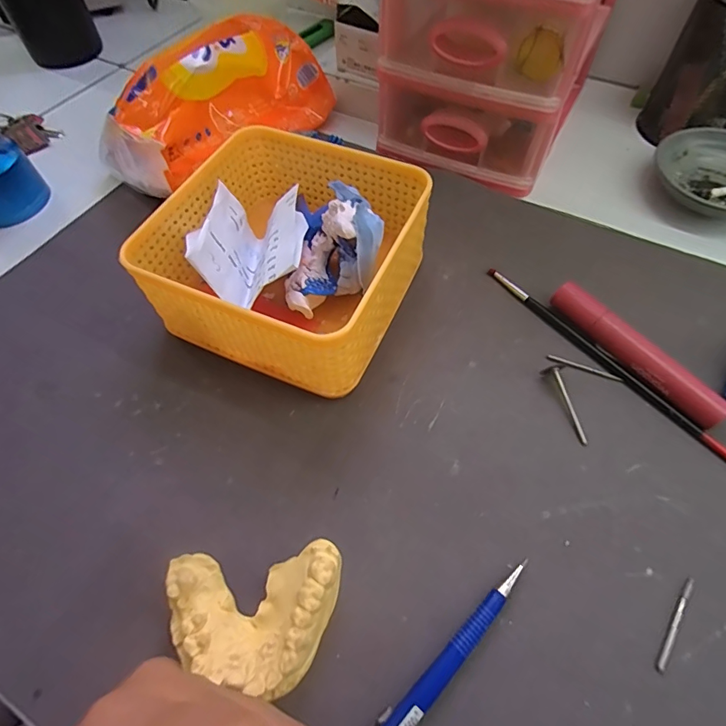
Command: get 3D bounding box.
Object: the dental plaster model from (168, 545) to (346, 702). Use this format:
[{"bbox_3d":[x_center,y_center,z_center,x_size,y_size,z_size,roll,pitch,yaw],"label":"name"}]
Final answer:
[{"bbox_3d":[-0.043,0.106,0.184,0.068,0.025,0.050,-5,59,-1],"label":"dental plaster model"}]

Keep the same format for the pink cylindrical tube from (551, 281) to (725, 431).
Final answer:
[{"bbox_3d":[0.150,-0.005,0.249,0.014,0.019,0.104,-34,64,-17],"label":"pink cylindrical tube"}]

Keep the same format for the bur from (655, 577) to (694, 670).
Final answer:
[{"bbox_3d":[0.134,0.110,0.189,0.004,0.004,0.041,32,65,19],"label":"bur"}]

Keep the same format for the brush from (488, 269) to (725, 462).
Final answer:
[{"bbox_3d":[0.139,-0.004,0.257,0.009,0.005,0.169,-34,64,-17],"label":"brush"}]

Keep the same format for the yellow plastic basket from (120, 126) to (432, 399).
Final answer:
[{"bbox_3d":[-0.041,-0.064,0.262,0.131,0.066,0.135,22,62,14],"label":"yellow plastic basket"}]

